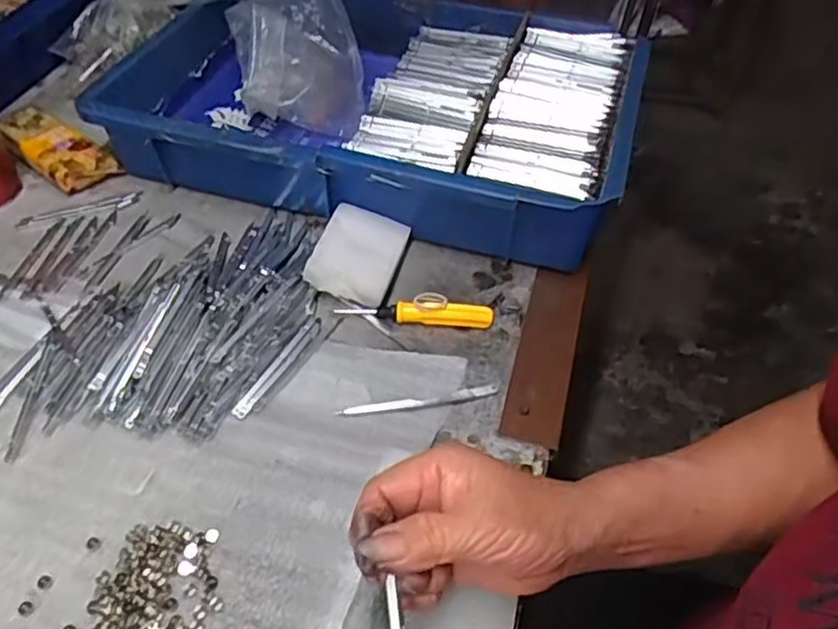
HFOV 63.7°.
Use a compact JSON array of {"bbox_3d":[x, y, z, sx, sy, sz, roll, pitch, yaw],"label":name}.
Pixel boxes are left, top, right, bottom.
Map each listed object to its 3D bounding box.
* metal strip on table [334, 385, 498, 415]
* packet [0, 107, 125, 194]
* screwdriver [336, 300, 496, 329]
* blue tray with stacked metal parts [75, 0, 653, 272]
[{"bbox_3d":[0.000,0.058,0.448,0.107,0.004,0.012,-7,49,-10],"label":"metal strip on table"},{"bbox_3d":[-0.318,-0.142,0.588,0.105,0.034,0.049,29,52,20],"label":"packet"},{"bbox_3d":[-0.002,-0.002,0.495,0.111,0.017,0.014,5,48,0],"label":"screwdriver"},{"bbox_3d":[-0.034,-0.190,0.616,0.424,0.097,0.275,14,49,8],"label":"blue tray with stacked metal parts"}]

